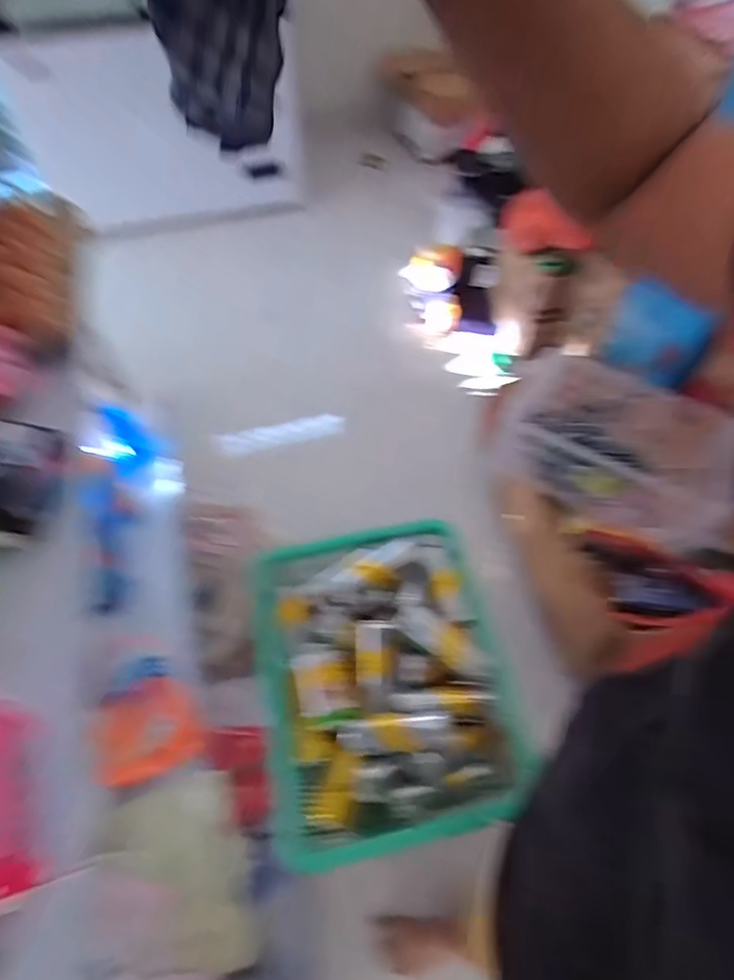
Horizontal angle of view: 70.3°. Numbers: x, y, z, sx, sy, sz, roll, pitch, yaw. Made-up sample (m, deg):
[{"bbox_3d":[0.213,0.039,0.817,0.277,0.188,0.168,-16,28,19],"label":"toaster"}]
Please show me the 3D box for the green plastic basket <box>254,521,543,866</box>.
[{"bbox_3d":[0.031,0.277,0.799,0.307,0.126,0.430,-9,59,-4],"label":"green plastic basket"}]

